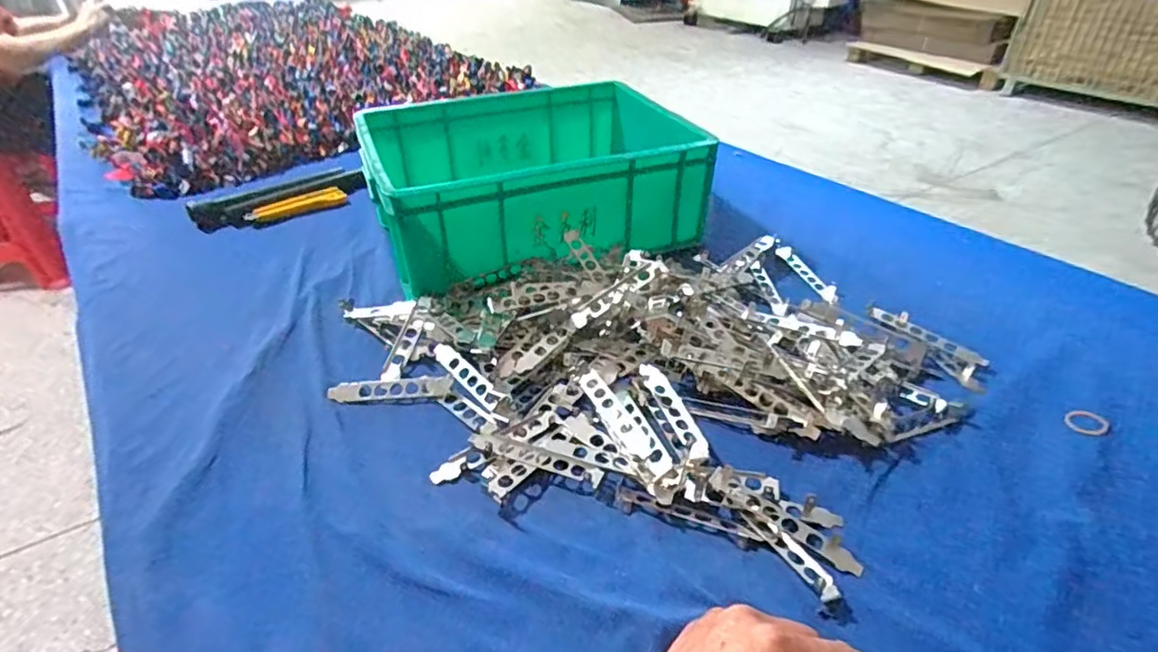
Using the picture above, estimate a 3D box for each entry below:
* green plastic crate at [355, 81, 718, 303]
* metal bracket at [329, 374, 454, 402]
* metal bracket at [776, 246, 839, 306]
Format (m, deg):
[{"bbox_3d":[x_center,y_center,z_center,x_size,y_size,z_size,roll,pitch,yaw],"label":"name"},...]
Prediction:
[{"bbox_3d":[-0.060,-0.206,0.829,0.415,0.131,0.311,-15,39,-17],"label":"green plastic crate"},{"bbox_3d":[-0.181,0.059,0.587,0.116,0.007,0.027,-2,37,-1],"label":"metal bracket"},{"bbox_3d":[0.278,-0.064,0.745,0.025,0.013,0.116,-12,39,-13],"label":"metal bracket"}]

